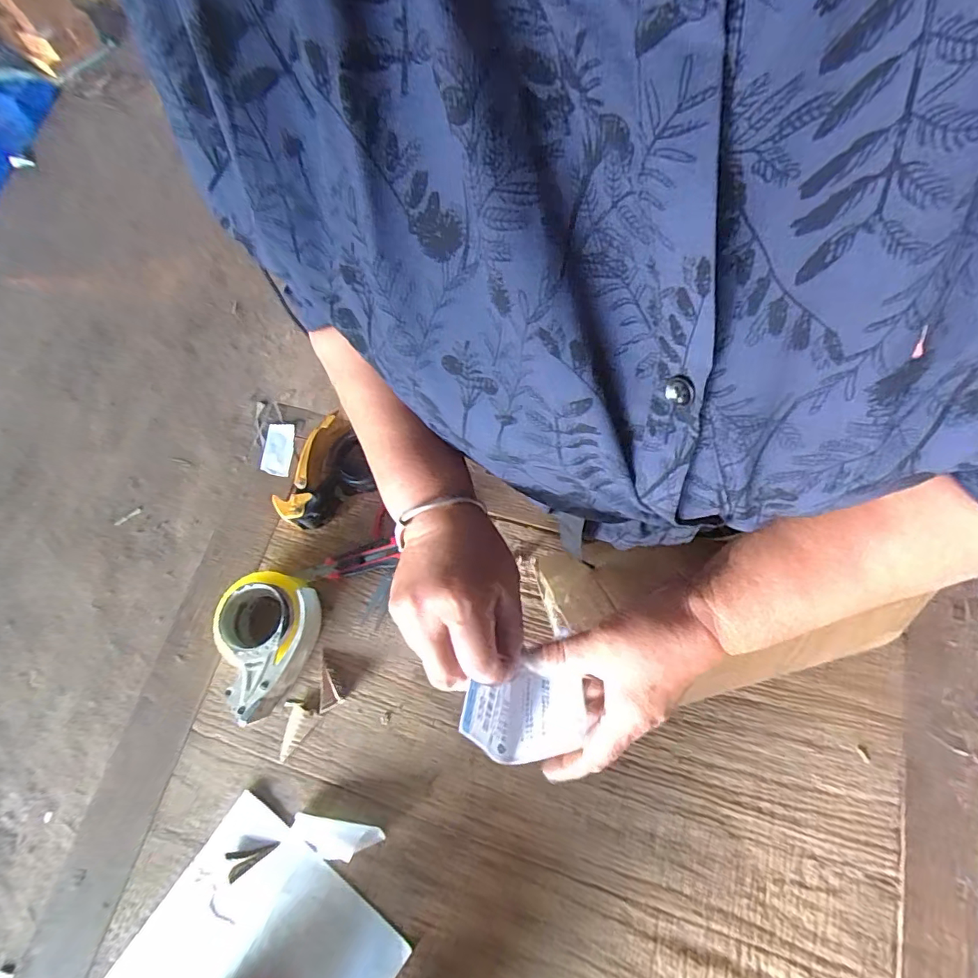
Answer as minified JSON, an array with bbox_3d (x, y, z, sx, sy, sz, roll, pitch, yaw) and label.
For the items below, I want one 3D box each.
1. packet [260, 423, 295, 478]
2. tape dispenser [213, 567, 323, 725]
[{"bbox_3d":[-0.321,-0.061,0.760,0.041,0.009,0.081,6,76,-14],"label":"packet"},{"bbox_3d":[-0.285,0.186,0.625,0.118,0.069,0.164,25,73,11],"label":"tape dispenser"}]

